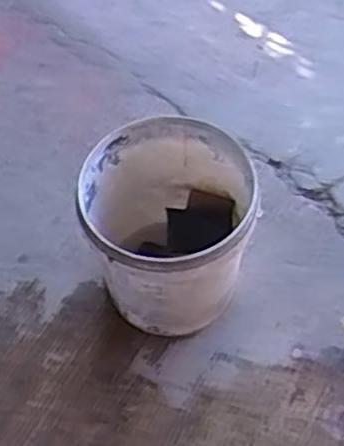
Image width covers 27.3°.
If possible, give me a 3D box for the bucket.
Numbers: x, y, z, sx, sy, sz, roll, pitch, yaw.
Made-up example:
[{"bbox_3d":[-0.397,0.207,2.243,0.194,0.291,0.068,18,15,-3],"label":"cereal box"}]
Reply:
[{"bbox_3d":[-0.013,0.025,1.313,0.293,0.332,0.312,0,56,0],"label":"bucket"}]

